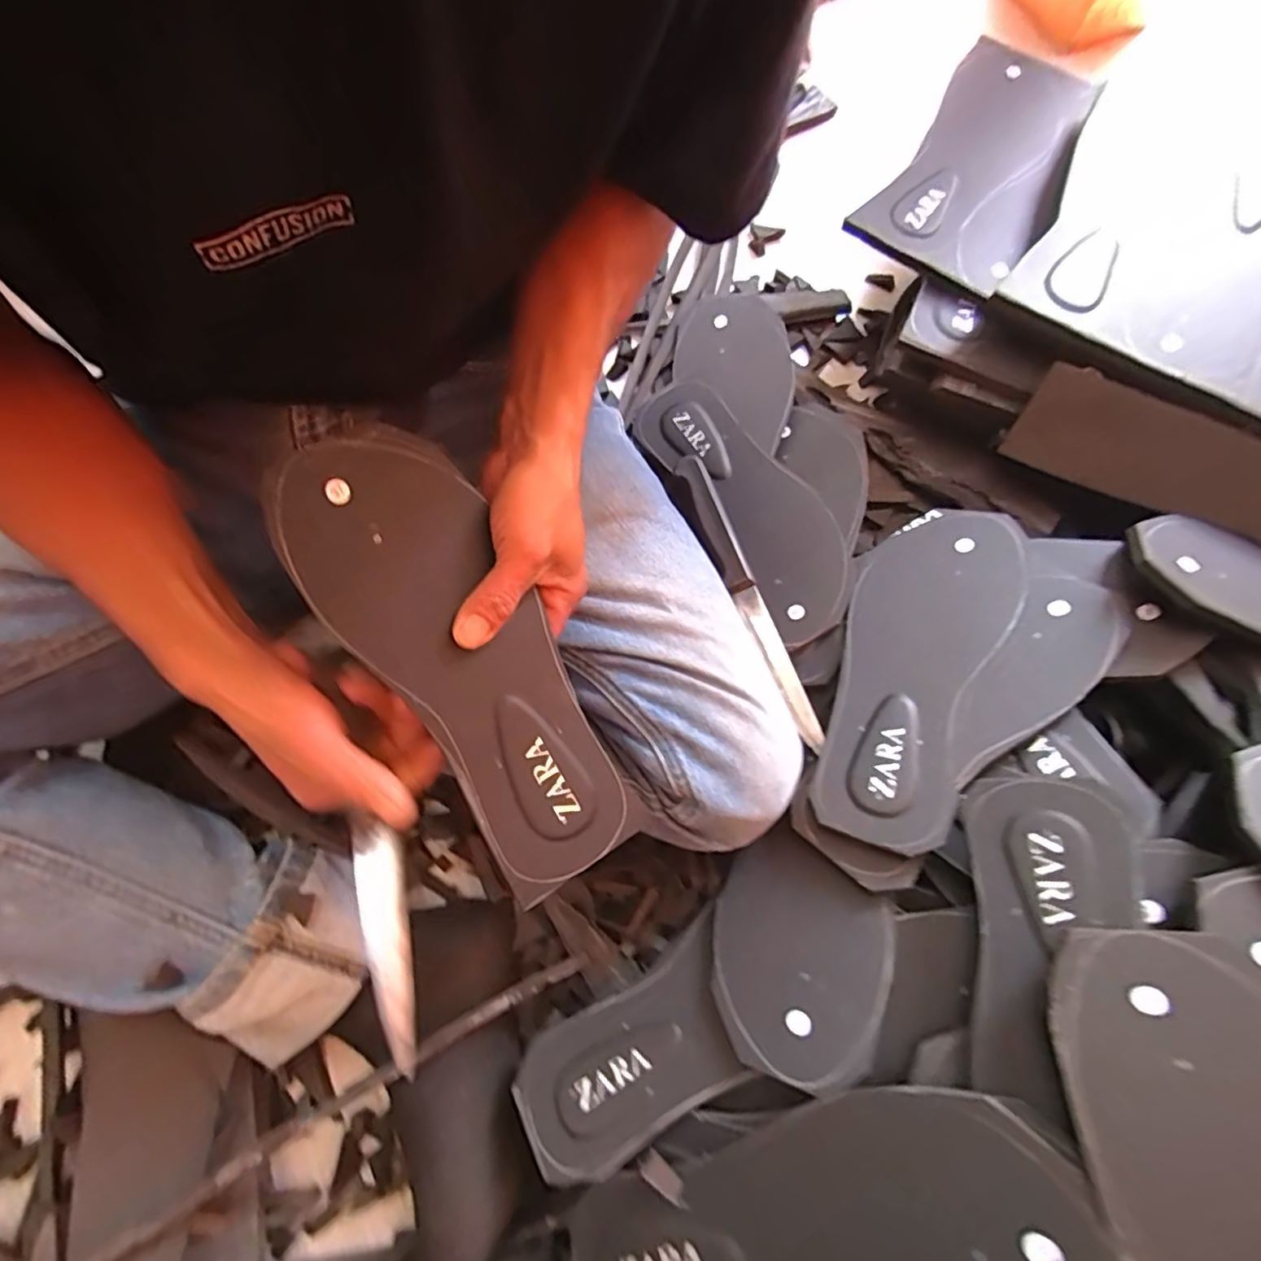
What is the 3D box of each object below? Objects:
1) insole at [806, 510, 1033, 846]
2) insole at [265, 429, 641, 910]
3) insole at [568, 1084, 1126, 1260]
[{"bbox_3d":[0.193,0.022,0.409,0.104,0.014,0.245,13,65,27],"label":"insole"},{"bbox_3d":[-0.085,0.017,0.314,0.090,0.009,0.246,-32,97,-22],"label":"insole"},{"bbox_3d":[0.083,0.283,0.290,0.245,0.010,0.087,-24,46,16],"label":"insole"}]

